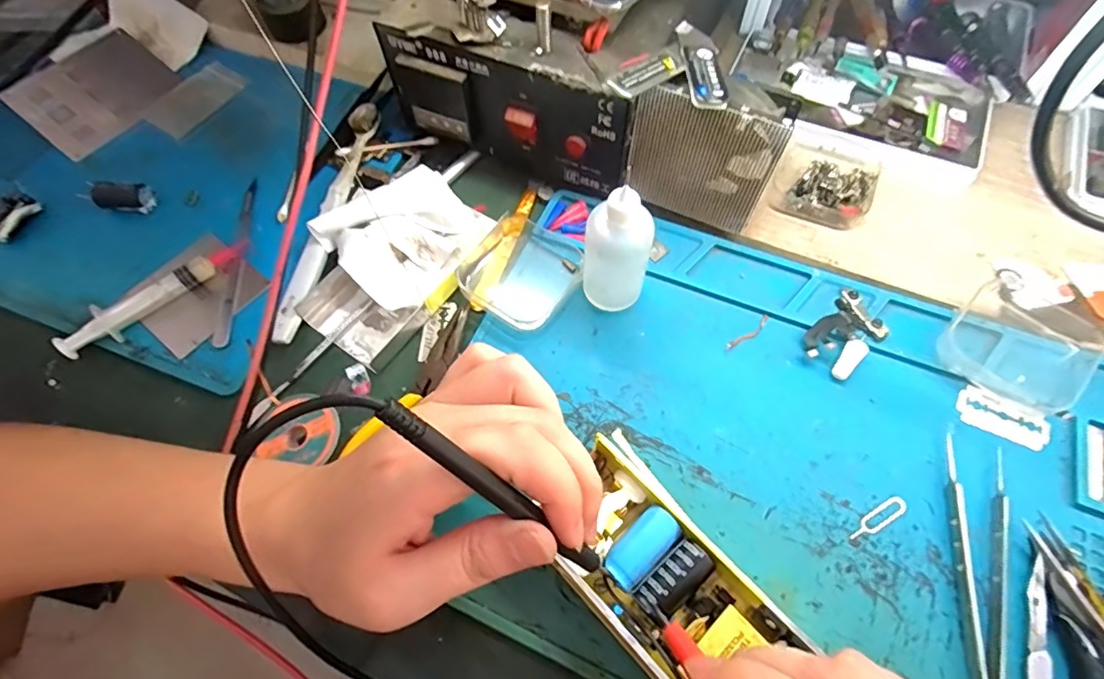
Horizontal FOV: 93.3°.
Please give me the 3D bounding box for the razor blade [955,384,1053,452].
[{"bbox_3d":[0.234,0.041,0.269,0.042,0.004,0.022,28,68,15],"label":"razor blade"}]

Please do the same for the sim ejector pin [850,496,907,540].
[{"bbox_3d":[0.157,0.086,0.250,0.033,0.004,0.009,-30,66,-12],"label":"sim ejector pin"}]

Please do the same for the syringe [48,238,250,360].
[{"bbox_3d":[-0.237,-0.028,0.314,0.113,0.017,0.015,-39,68,-16],"label":"syringe"}]

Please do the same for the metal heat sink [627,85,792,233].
[{"bbox_3d":[0.085,-0.100,0.301,0.078,0.082,0.012,16,65,10],"label":"metal heat sink"}]

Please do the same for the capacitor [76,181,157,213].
[{"bbox_3d":[-0.291,-0.096,0.351,0.040,0.017,0.016,6,64,5],"label":"capacitor"}]

